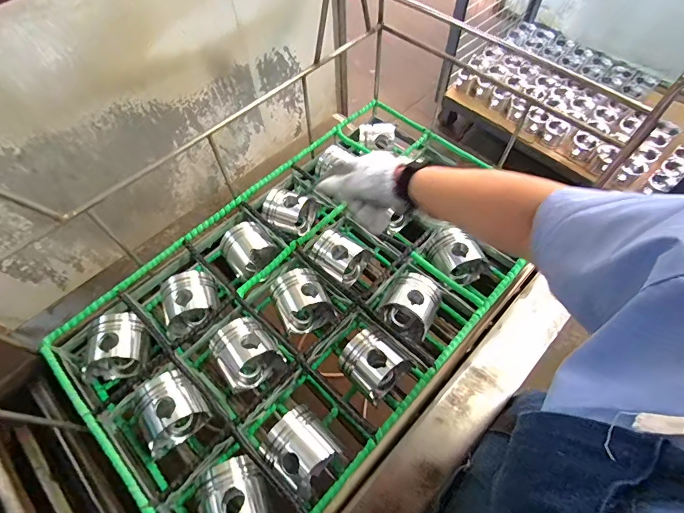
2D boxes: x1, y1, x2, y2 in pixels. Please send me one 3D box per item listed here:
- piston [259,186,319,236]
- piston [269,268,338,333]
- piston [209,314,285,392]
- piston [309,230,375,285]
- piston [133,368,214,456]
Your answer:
[{"bbox_3d":[-0.107,-0.086,0.733,0.088,0.079,0.083,18,63,10],"label":"piston"},{"bbox_3d":[-0.070,0.074,0.643,0.081,0.064,0.099,-26,64,-14],"label":"piston"},{"bbox_3d":[-0.157,0.154,0.613,0.088,0.081,0.097,-34,66,-17],"label":"piston"},{"bbox_3d":[-0.005,0.003,0.694,0.097,0.077,0.087,31,66,16],"label":"piston"},{"bbox_3d":[-0.262,0.232,0.575,0.095,0.072,0.094,-32,66,-16],"label":"piston"}]

